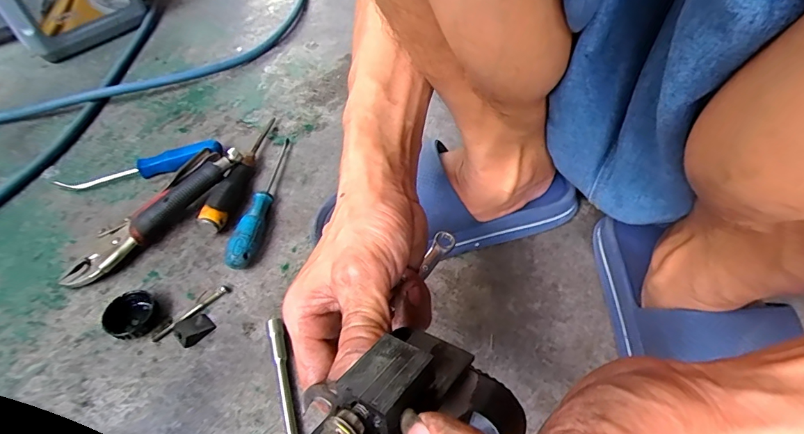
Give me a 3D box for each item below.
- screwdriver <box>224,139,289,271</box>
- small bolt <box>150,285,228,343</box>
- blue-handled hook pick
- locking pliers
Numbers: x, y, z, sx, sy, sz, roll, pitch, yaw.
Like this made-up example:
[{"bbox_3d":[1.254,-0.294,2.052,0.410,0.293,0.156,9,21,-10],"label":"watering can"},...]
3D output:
[{"bbox_3d":[-0.154,-0.026,0.495,0.024,0.027,0.201,3,50,7],"label":"screwdriver"},{"bbox_3d":[-0.202,0.091,0.413,0.012,0.007,0.077,35,60,29],"label":"small bolt"},{"bbox_3d":[-0.328,-0.064,0.540,0.195,0.025,0.030,-12,50,-6],"label":"blue-handled hook pick"},{"bbox_3d":[-0.279,-0.010,0.480,0.059,0.039,0.208,29,57,26],"label":"locking pliers"}]

